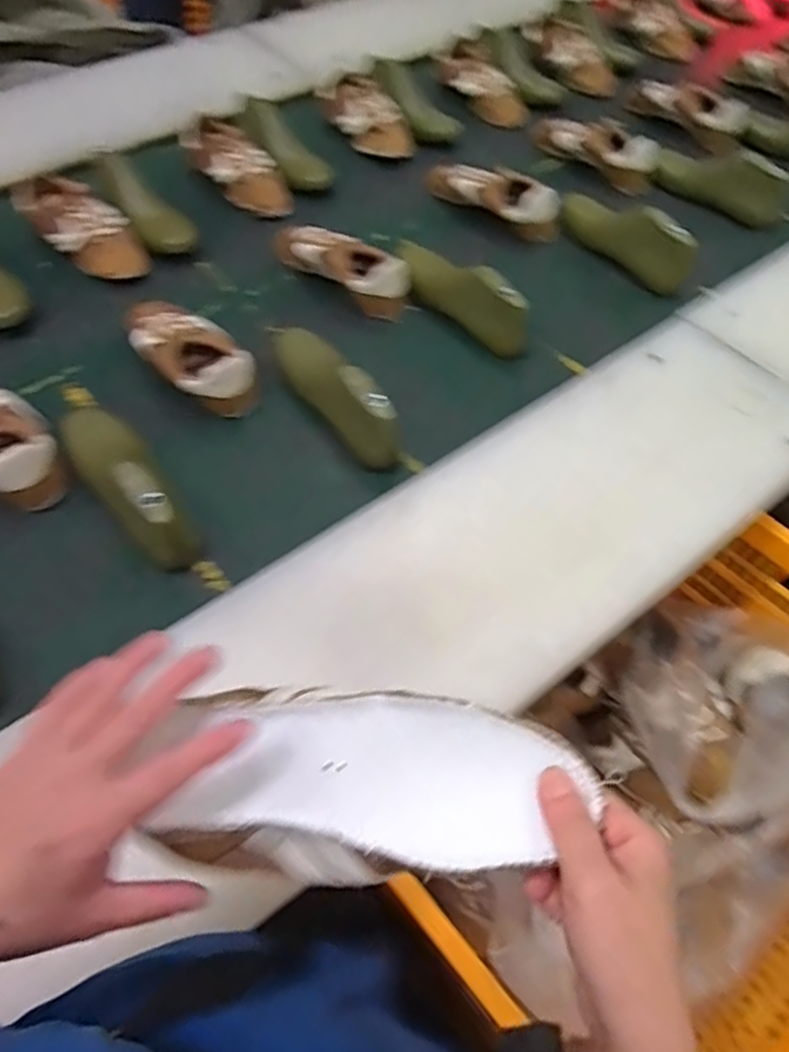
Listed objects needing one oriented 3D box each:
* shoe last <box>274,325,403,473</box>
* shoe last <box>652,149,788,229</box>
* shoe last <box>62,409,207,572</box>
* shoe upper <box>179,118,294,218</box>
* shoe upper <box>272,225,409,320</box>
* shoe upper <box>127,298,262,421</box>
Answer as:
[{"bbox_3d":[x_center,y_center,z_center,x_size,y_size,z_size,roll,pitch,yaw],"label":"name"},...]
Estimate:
[{"bbox_3d":[-0.065,-0.155,0.777,0.058,0.077,0.202,-34,63,-21],"label":"shoe last"},{"bbox_3d":[0.523,-0.552,1.065,0.213,0.069,0.075,40,64,22],"label":"shoe last"},{"bbox_3d":[-0.283,-0.054,0.707,0.077,0.086,0.232,-31,62,-20],"label":"shoe last"},{"bbox_3d":[-0.250,-0.571,1.076,0.224,0.064,0.091,43,64,3],"label":"shoe upper"},{"bbox_3d":[-0.081,-0.374,0.953,0.238,0.076,0.074,40,64,22],"label":"shoe upper"},{"bbox_3d":[-0.254,-0.219,0.825,0.096,0.061,0.218,-37,64,-22],"label":"shoe upper"}]

